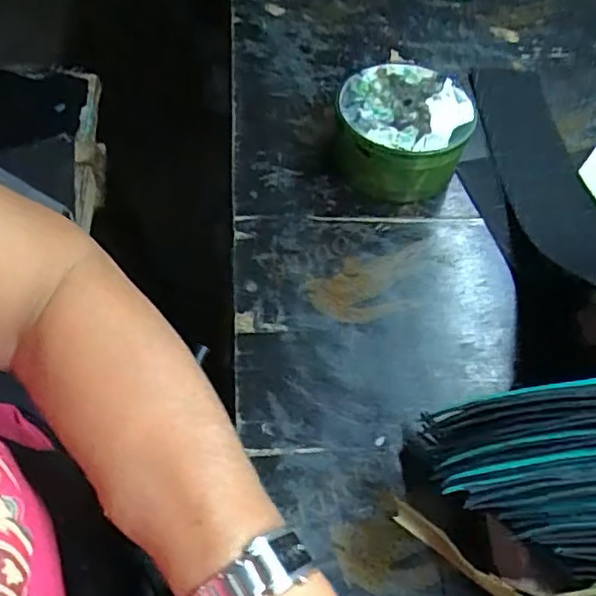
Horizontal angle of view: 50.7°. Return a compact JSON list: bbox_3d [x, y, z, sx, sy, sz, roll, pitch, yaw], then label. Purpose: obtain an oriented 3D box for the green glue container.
[{"bbox_3d":[0.080,-0.129,0.490,0.102,0.065,0.094,2,55,-3],"label":"green glue container"}]

